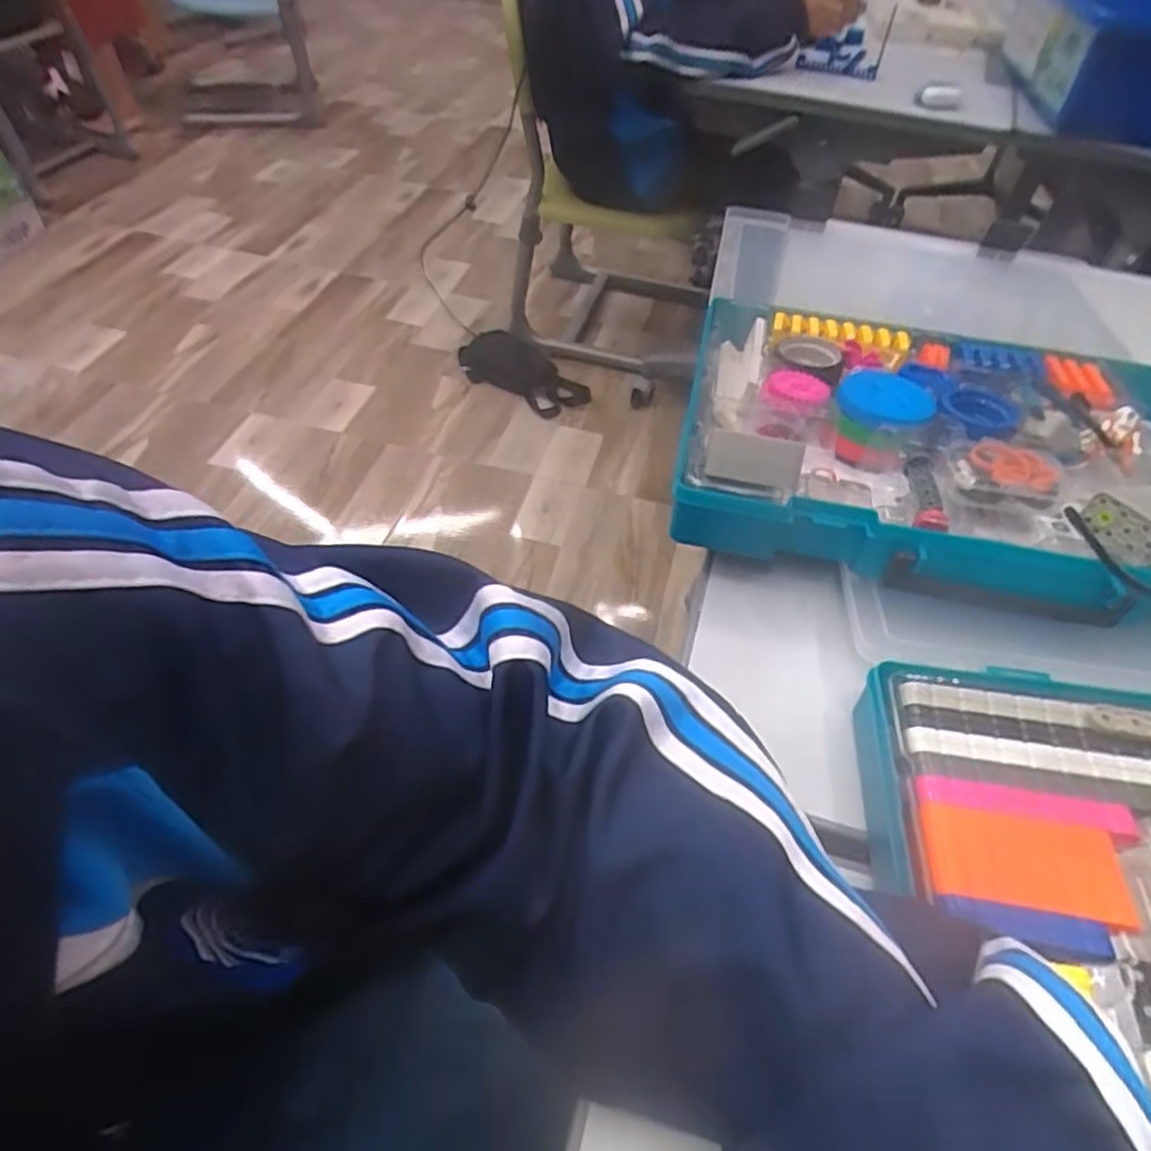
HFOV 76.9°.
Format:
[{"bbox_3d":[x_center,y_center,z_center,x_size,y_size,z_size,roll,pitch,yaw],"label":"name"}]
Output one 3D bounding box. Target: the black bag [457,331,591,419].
[{"bbox_3d":[-0.116,-0.442,1.611,0.325,0.062,0.181,26,52,17],"label":"black bag"}]

